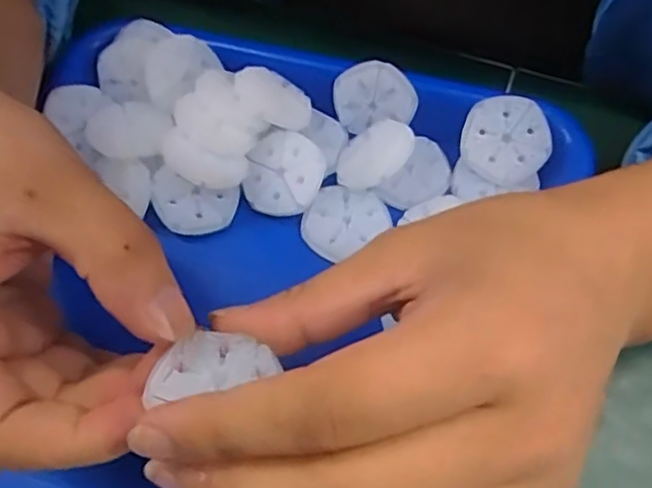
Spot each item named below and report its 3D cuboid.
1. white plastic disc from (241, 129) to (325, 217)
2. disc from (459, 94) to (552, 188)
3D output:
[{"bbox_3d":[-0.019,-0.032,0.295,0.034,0.005,0.037,-3,80,15],"label":"white plastic disc"},{"bbox_3d":[0.080,-0.046,0.295,0.038,0.004,0.038,0,93,8],"label":"disc"}]

